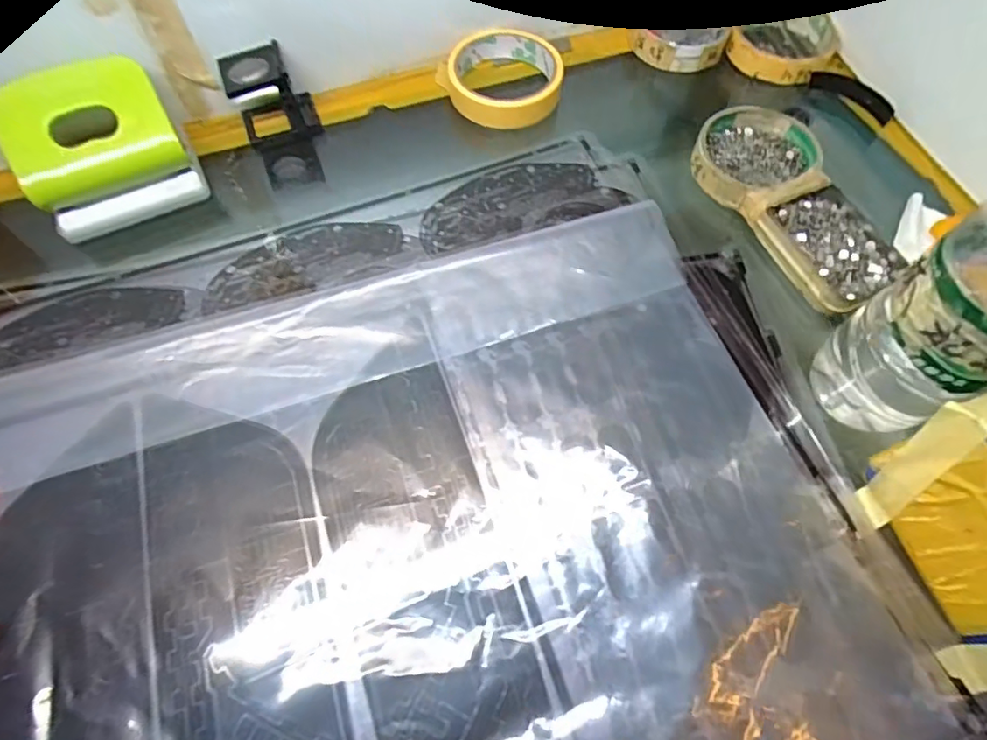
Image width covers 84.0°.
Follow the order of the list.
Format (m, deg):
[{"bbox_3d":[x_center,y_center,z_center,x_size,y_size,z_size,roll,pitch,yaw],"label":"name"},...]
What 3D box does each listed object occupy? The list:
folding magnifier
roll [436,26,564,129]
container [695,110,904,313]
[{"bbox_3d":[-0.164,-0.190,0.426,0.053,0.108,0.033,-19,65,-10],"label":"folding magnifier"},{"bbox_3d":[0.012,-0.234,0.430,0.090,0.028,0.090,0,63,0],"label":"roll"},{"bbox_3d":[0.205,-0.118,0.375,0.084,0.020,0.168,-19,65,-10],"label":"container"}]

